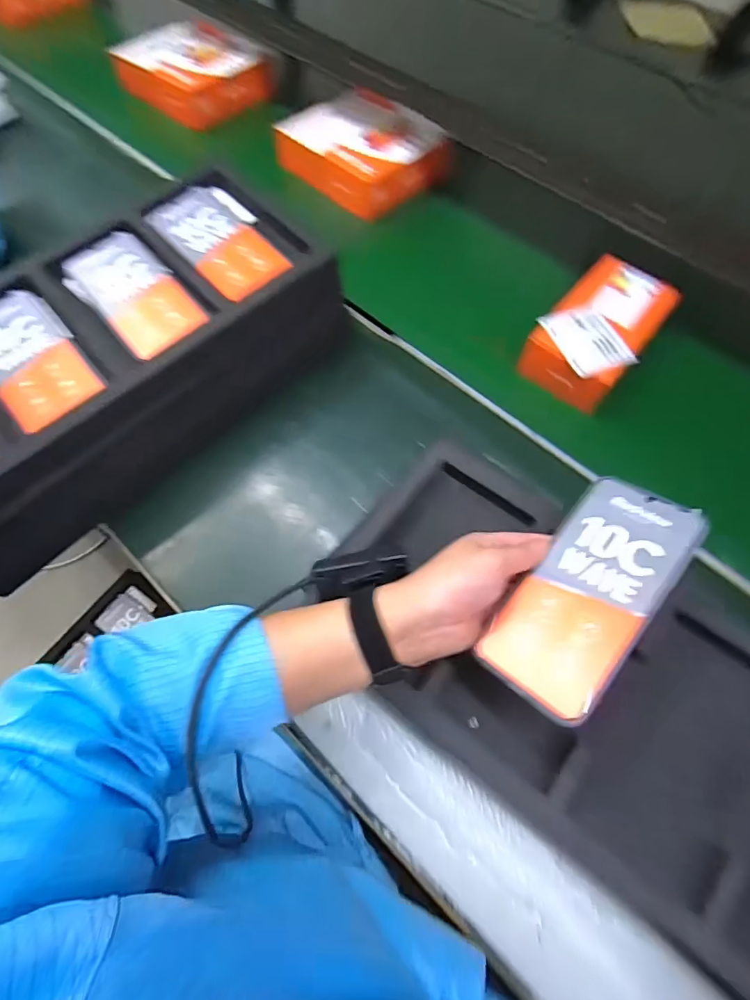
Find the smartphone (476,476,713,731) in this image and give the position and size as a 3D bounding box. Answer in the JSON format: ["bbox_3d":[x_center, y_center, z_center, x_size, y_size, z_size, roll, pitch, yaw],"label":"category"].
[{"bbox_3d":[0.150,0.061,0.326,0.079,0.014,0.174,33,79,33],"label":"smartphone"}]

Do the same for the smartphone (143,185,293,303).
[{"bbox_3d":[-0.171,-0.281,0.507,0.077,0.012,0.168,-37,71,-17],"label":"smartphone"}]

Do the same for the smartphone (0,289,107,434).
[{"bbox_3d":[-0.334,-0.140,0.453,0.083,0.013,0.164,-40,72,-18],"label":"smartphone"}]

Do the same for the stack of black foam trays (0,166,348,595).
[{"bbox_3d":[-0.289,-0.139,0.494,0.450,0.120,0.230,-37,71,-17],"label":"stack of black foam trays"}]

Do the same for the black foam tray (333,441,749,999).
[{"bbox_3d":[0.189,0.151,0.384,0.474,0.043,0.247,34,68,13],"label":"black foam tray"}]

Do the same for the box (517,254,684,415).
[{"bbox_3d":[0.274,-0.208,0.575,0.111,0.052,0.199,37,69,14],"label":"box"}]

